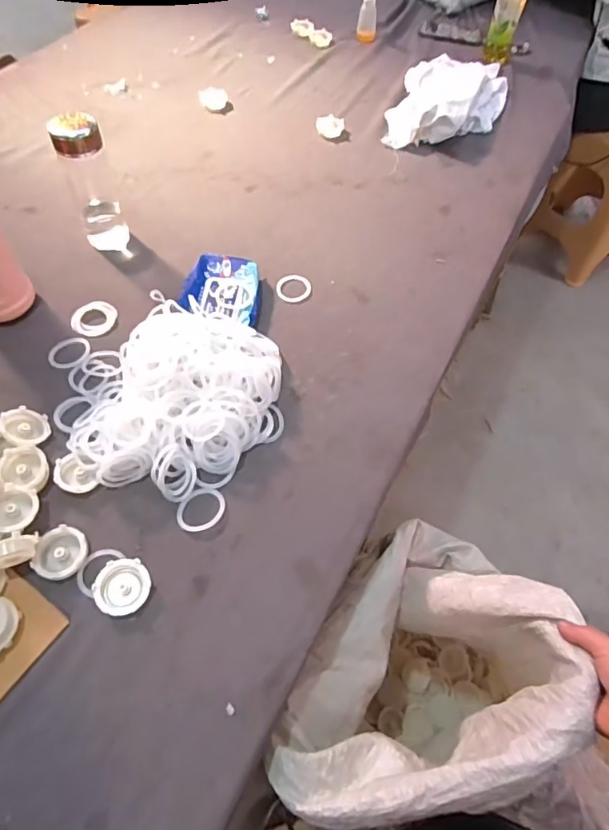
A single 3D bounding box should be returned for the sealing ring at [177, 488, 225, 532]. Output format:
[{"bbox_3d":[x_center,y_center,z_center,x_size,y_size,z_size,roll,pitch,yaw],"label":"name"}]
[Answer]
[{"bbox_3d":[-0.127,0.116,0.630,0.058,0.004,0.053,2,58,-3],"label":"sealing ring"}]

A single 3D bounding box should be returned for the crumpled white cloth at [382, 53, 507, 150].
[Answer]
[{"bbox_3d":[0.341,-0.747,1.179,0.238,0.068,0.465,20,58,8],"label":"crumpled white cloth"}]

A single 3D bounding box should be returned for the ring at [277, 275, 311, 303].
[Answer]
[{"bbox_3d":[-0.017,-0.210,0.849,0.056,0.005,0.063,12,58,3],"label":"ring"}]

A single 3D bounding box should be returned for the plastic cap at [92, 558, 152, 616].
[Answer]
[{"bbox_3d":[-0.200,0.190,0.567,0.057,0.016,0.057,2,58,-3],"label":"plastic cap"}]

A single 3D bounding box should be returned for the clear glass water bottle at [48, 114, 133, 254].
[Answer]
[{"bbox_3d":[-0.337,-0.361,0.817,0.070,0.201,0.071,-19,61,-15],"label":"clear glass water bottle"}]

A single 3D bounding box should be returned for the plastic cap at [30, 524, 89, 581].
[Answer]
[{"bbox_3d":[-0.279,0.159,0.589,0.054,0.020,0.057,2,58,-3],"label":"plastic cap"}]

